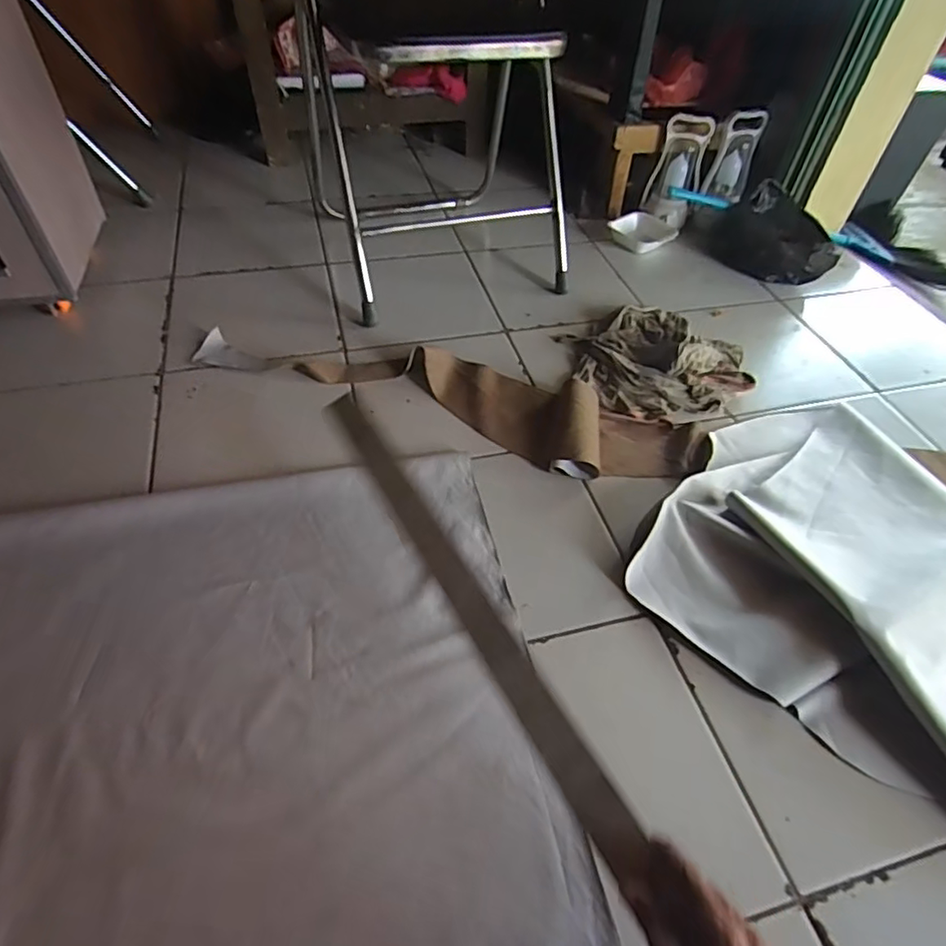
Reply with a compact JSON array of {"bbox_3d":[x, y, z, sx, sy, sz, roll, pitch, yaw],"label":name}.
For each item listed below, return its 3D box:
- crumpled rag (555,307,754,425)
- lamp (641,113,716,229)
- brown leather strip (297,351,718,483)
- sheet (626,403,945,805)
[{"bbox_3d":[0.331,-0.211,1.041,0.326,0.062,0.277,-18,52,-20],"label":"crumpled rag"},{"bbox_3d":[0.462,-0.687,1.341,0.112,0.209,0.111,15,49,8],"label":"lamp"},{"bbox_3d":[0.052,-0.113,0.942,0.629,0.036,0.170,19,49,11],"label":"brown leather strip"},{"bbox_3d":[0.565,0.144,0.745,0.612,0.070,0.520,38,55,25],"label":"sheet"}]

